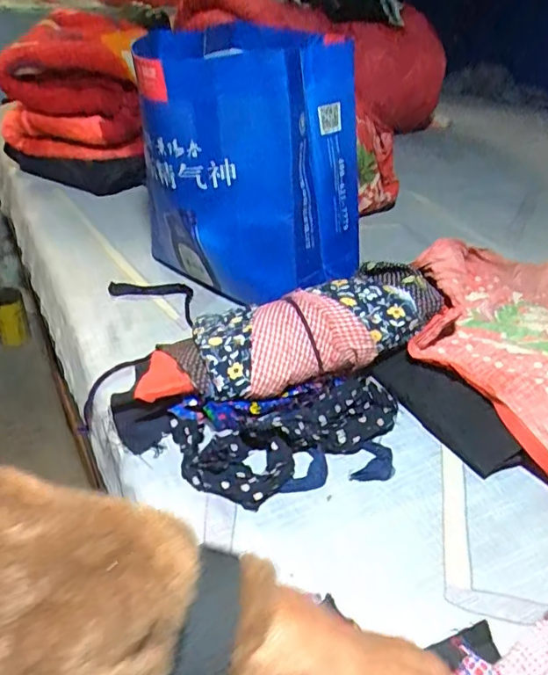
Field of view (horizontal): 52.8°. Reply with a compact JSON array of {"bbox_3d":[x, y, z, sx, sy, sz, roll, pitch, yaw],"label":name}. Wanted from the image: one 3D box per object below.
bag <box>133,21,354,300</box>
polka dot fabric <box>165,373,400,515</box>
[{"bbox_3d":[-0.016,-0.191,0.667,0.264,0.310,0.097,-7,39,-14],"label":"bag"},{"bbox_3d":[0.023,0.092,0.517,0.216,0.034,0.110,-6,39,-13],"label":"polka dot fabric"}]

